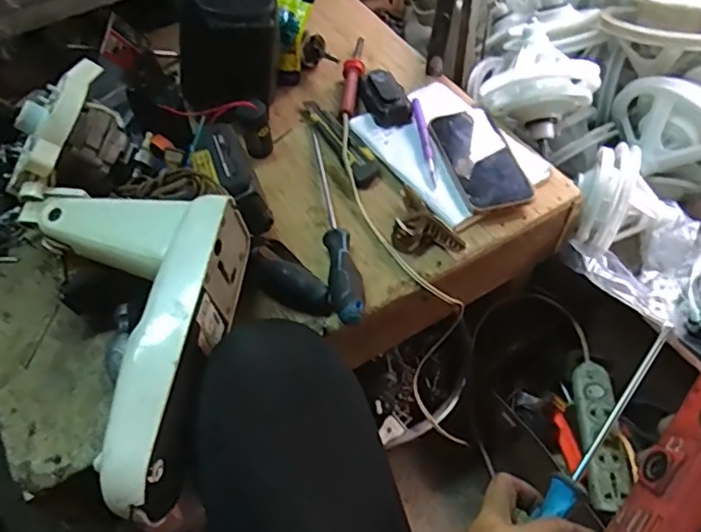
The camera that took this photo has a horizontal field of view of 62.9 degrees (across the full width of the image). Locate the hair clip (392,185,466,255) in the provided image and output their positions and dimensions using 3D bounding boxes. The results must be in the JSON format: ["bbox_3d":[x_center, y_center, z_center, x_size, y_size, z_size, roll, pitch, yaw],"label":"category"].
[{"bbox_3d":[0.072,-0.043,0.627,0.051,0.037,0.099,-31,59,-19],"label":"hair clip"}]

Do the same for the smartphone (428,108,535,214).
[{"bbox_3d":[0.152,-0.134,0.688,0.084,0.013,0.170,-13,55,-7],"label":"smartphone"}]

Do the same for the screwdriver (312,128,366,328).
[{"bbox_3d":[-0.024,-0.057,0.641,0.032,0.038,0.285,-9,54,-5],"label":"screwdriver"}]

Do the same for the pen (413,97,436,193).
[{"bbox_3d":[0.092,-0.153,0.701,0.012,0.012,0.151,-6,54,-3],"label":"pen"}]

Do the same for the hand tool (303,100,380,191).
[{"bbox_3d":[-0.015,-0.163,0.722,0.034,0.012,0.176,-25,57,-15],"label":"hand tool"}]

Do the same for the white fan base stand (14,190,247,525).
[{"bbox_3d":[-0.209,0.057,0.477,0.202,0.106,0.270,1,54,3],"label":"white fan base stand"}]

